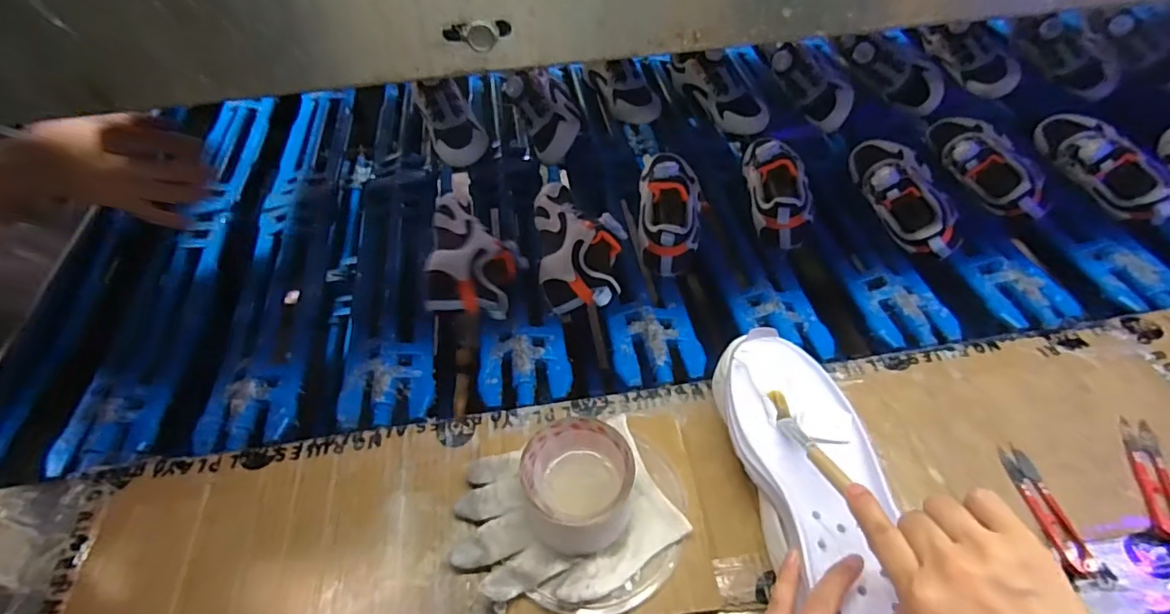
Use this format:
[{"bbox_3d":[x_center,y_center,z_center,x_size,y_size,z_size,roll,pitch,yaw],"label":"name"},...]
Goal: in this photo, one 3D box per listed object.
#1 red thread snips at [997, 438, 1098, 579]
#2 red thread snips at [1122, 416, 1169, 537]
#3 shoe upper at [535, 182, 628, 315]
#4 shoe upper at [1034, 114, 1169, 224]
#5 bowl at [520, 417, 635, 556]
[{"bbox_3d":[0.361,0.157,0.436,0.025,0.012,0.098,-8,53,-4],"label":"red thread snips"},{"bbox_3d":[0.455,0.133,0.444,0.025,0.007,0.099,13,55,11],"label":"red thread snips"},{"bbox_3d":[-0.007,-0.078,0.640,0.092,0.052,0.194,-6,53,-2],"label":"shoe upper"},{"bbox_3d":[0.663,-0.193,0.714,0.071,0.057,0.214,3,53,4],"label":"shoe upper"},{"bbox_3d":[-0.005,0.131,0.410,0.077,0.049,0.079,-1,53,1],"label":"bowl"}]

